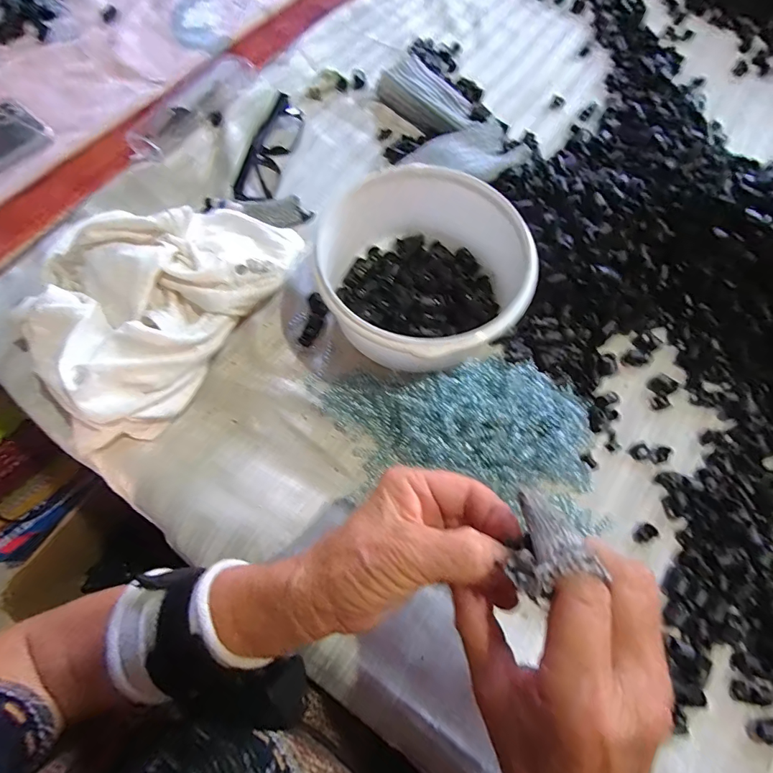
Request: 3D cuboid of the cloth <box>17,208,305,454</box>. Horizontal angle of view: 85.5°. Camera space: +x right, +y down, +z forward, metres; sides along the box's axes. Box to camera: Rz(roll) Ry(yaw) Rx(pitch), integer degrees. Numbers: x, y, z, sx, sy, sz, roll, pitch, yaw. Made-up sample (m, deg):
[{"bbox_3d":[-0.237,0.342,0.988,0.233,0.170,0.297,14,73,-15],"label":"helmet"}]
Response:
[{"bbox_3d":[-0.199,-0.078,0.341,0.165,0.058,0.223,29,71,11],"label":"cloth"}]

